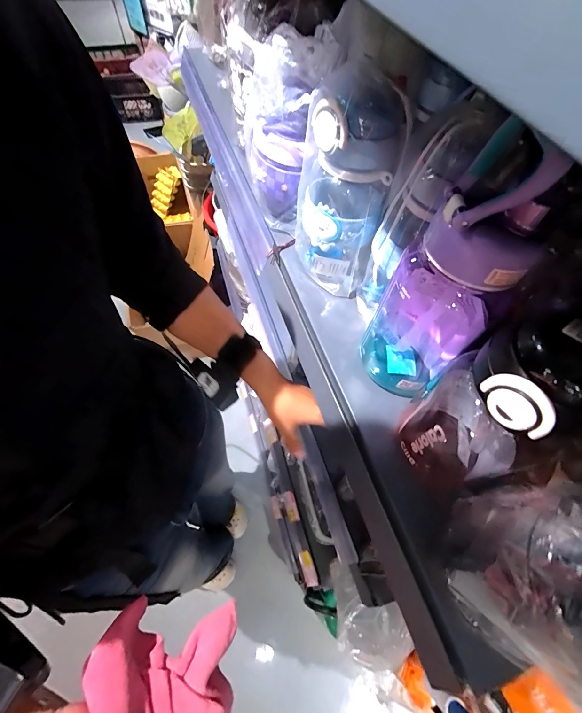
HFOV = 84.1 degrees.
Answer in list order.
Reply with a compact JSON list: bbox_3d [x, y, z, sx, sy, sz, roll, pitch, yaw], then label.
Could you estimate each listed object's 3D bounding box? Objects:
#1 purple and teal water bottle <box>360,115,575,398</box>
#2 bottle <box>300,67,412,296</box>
[{"bbox_3d":[0.124,-0.049,0.268,0.092,0.238,0.082,26,63,12],"label":"purple and teal water bottle"},{"bbox_3d":[0.055,-0.171,0.347,0.094,0.191,0.099,8,61,2],"label":"bottle"}]

